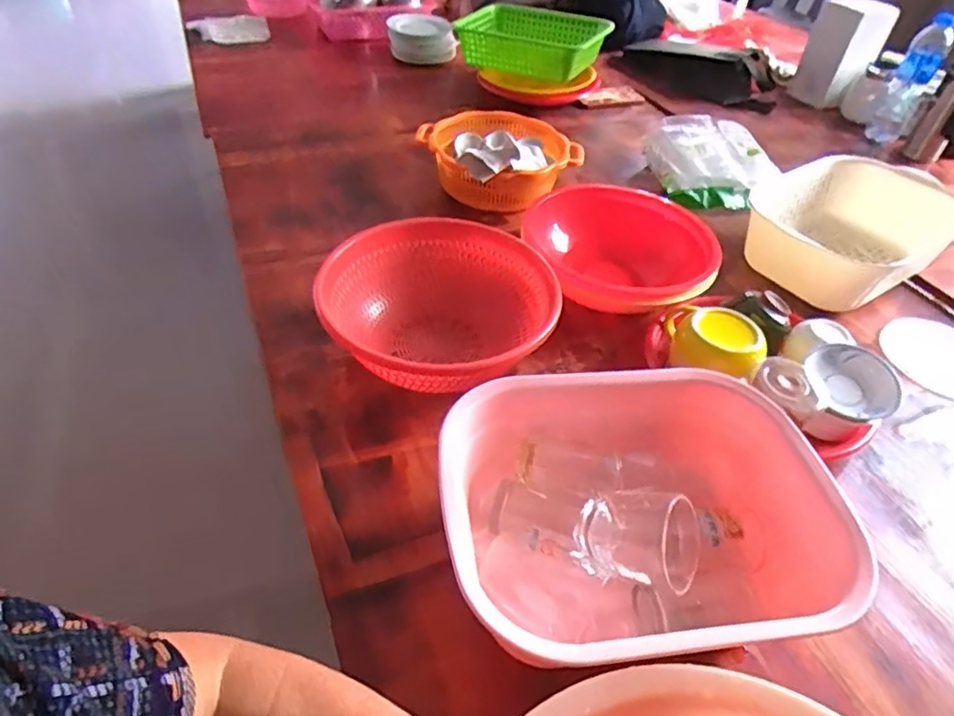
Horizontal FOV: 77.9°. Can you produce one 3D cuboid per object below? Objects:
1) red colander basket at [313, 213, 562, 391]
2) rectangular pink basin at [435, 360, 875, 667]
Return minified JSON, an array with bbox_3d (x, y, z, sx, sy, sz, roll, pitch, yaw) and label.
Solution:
[{"bbox_3d":[-0.044,-0.046,0.669,0.239,0.116,0.251,3,43,-3],"label":"red colander basket"},{"bbox_3d":[0.120,0.131,0.481,0.292,0.102,0.235,-4,44,-10],"label":"rectangular pink basin"}]

